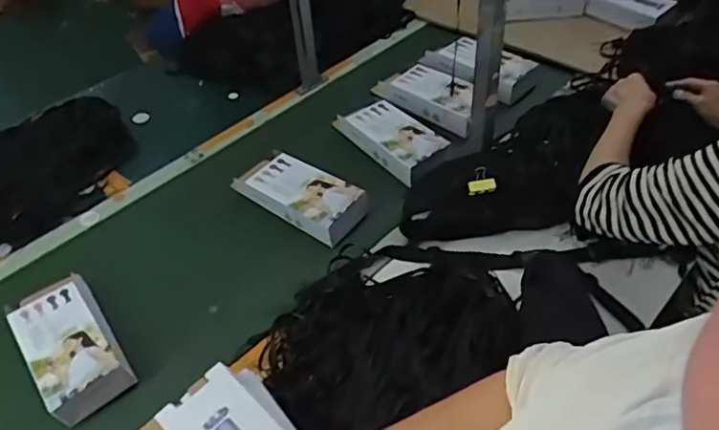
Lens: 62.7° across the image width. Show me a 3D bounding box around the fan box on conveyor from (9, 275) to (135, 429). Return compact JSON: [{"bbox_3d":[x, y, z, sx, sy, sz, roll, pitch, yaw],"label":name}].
[{"bbox_3d":[-0.404,0.177,0.820,0.108,0.050,0.213,-31,53,-22],"label":"fan box on conveyor"}]

